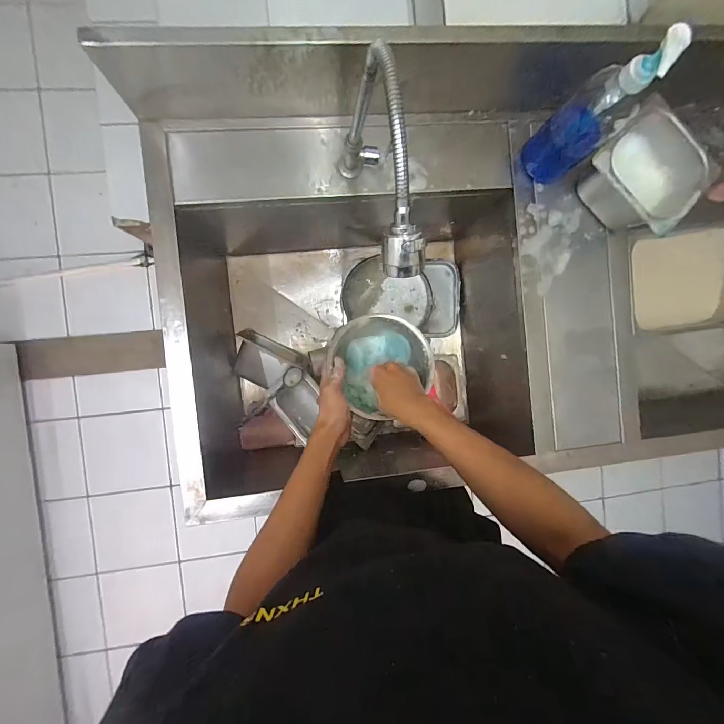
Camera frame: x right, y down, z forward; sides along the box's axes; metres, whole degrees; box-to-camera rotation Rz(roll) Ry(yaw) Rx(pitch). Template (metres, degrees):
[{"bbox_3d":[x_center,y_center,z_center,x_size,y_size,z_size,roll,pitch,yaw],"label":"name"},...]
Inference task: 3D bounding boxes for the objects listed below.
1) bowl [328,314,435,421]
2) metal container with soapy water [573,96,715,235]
[{"bbox_3d":[0.031,-0.004,0.604,0.158,0.097,0.158,0,91,-6],"label":"bowl"},{"bbox_3d":[0.489,-0.327,0.616,0.161,0.095,0.179,-45,95,-3],"label":"metal container with soapy water"}]

